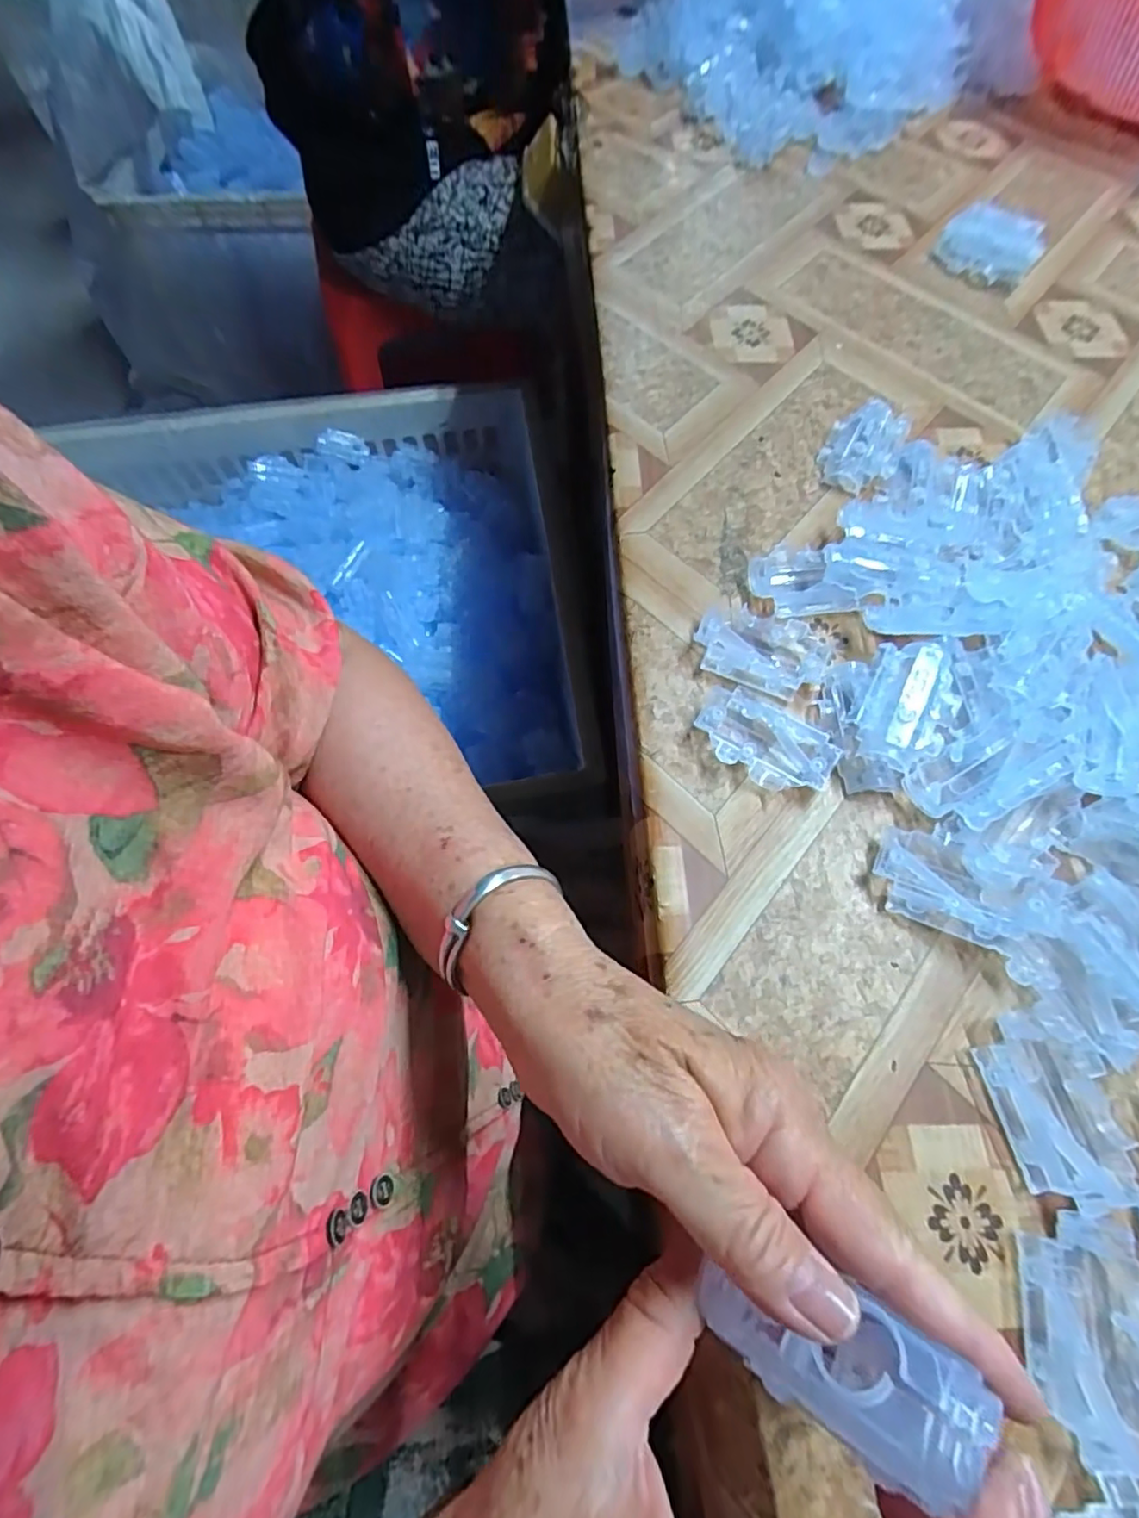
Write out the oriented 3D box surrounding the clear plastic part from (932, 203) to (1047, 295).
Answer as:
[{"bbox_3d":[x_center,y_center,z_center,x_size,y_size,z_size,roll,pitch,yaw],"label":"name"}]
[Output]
[{"bbox_3d":[0.308,-0.379,0.449,0.069,0.029,0.037,35,72,14],"label":"clear plastic part"}]

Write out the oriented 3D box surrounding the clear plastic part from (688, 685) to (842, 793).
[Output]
[{"bbox_3d":[0.096,-0.009,0.305,0.069,0.013,0.038,35,72,14],"label":"clear plastic part"}]

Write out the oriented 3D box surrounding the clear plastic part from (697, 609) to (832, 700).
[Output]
[{"bbox_3d":[0.102,-0.059,0.328,0.067,0.010,0.043,23,70,10],"label":"clear plastic part"}]

